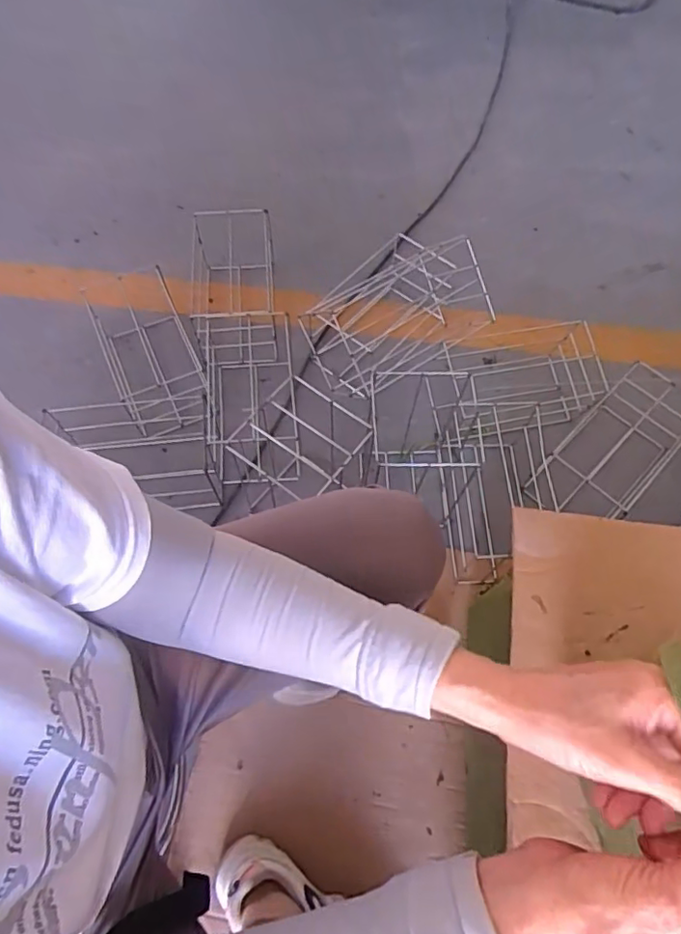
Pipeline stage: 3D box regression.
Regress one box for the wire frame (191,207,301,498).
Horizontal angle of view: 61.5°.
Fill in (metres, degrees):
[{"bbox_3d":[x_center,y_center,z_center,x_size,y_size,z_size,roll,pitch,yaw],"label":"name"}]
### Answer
[{"bbox_3d":[-0.177,-0.215,1.036,0.169,0.151,0.462,-10,64,-5],"label":"wire frame"}]

